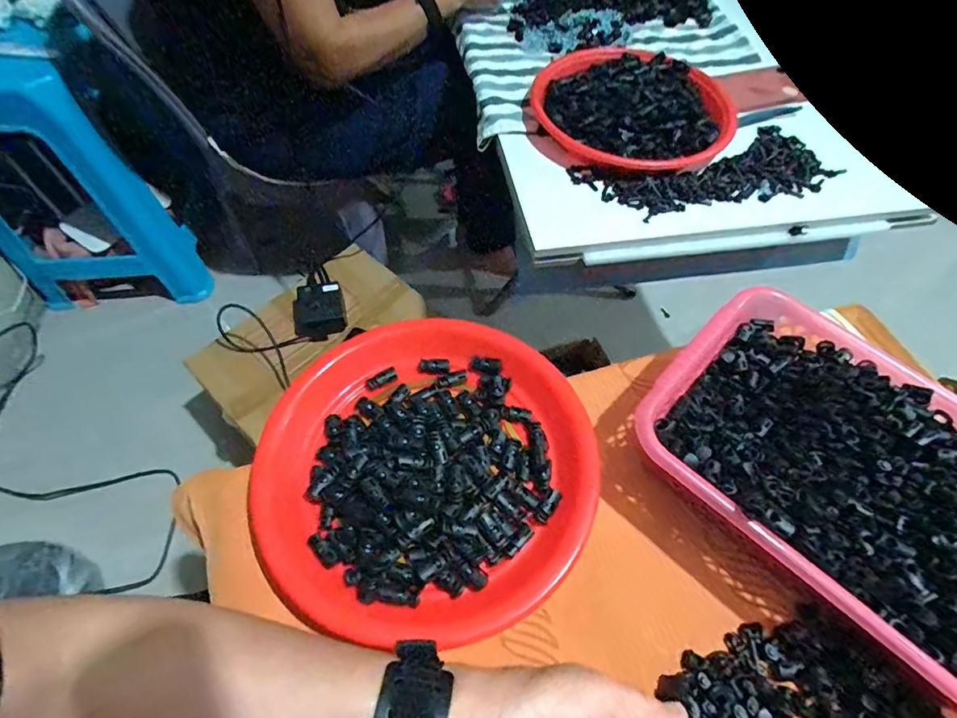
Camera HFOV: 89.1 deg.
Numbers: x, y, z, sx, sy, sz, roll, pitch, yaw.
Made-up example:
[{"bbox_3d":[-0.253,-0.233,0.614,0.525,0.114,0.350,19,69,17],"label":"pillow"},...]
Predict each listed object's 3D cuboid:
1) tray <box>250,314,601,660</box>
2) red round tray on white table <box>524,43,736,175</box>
[{"bbox_3d":[-0.038,0.078,0.384,0.248,0.035,0.257,1,58,-2],"label":"tray"},{"bbox_3d":[0.197,-0.333,0.636,0.250,0.036,0.245,1,59,-1],"label":"red round tray on white table"}]

